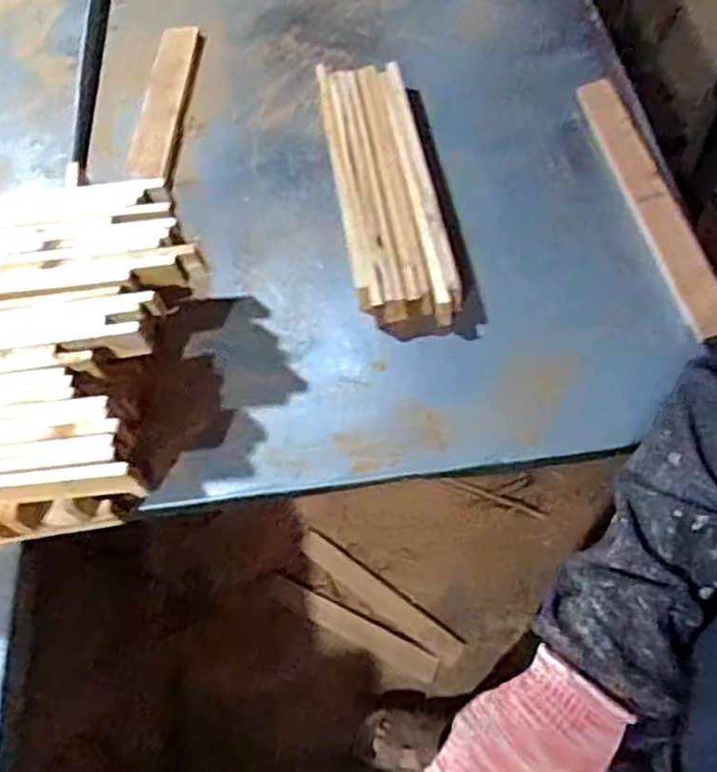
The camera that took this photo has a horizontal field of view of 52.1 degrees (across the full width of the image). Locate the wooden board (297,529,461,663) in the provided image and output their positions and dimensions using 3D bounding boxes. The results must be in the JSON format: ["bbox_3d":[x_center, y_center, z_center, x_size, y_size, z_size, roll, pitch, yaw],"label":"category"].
[{"bbox_3d":[0.042,0.413,1.462,0.376,0.022,0.052,31,68,23],"label":"wooden board"}]

